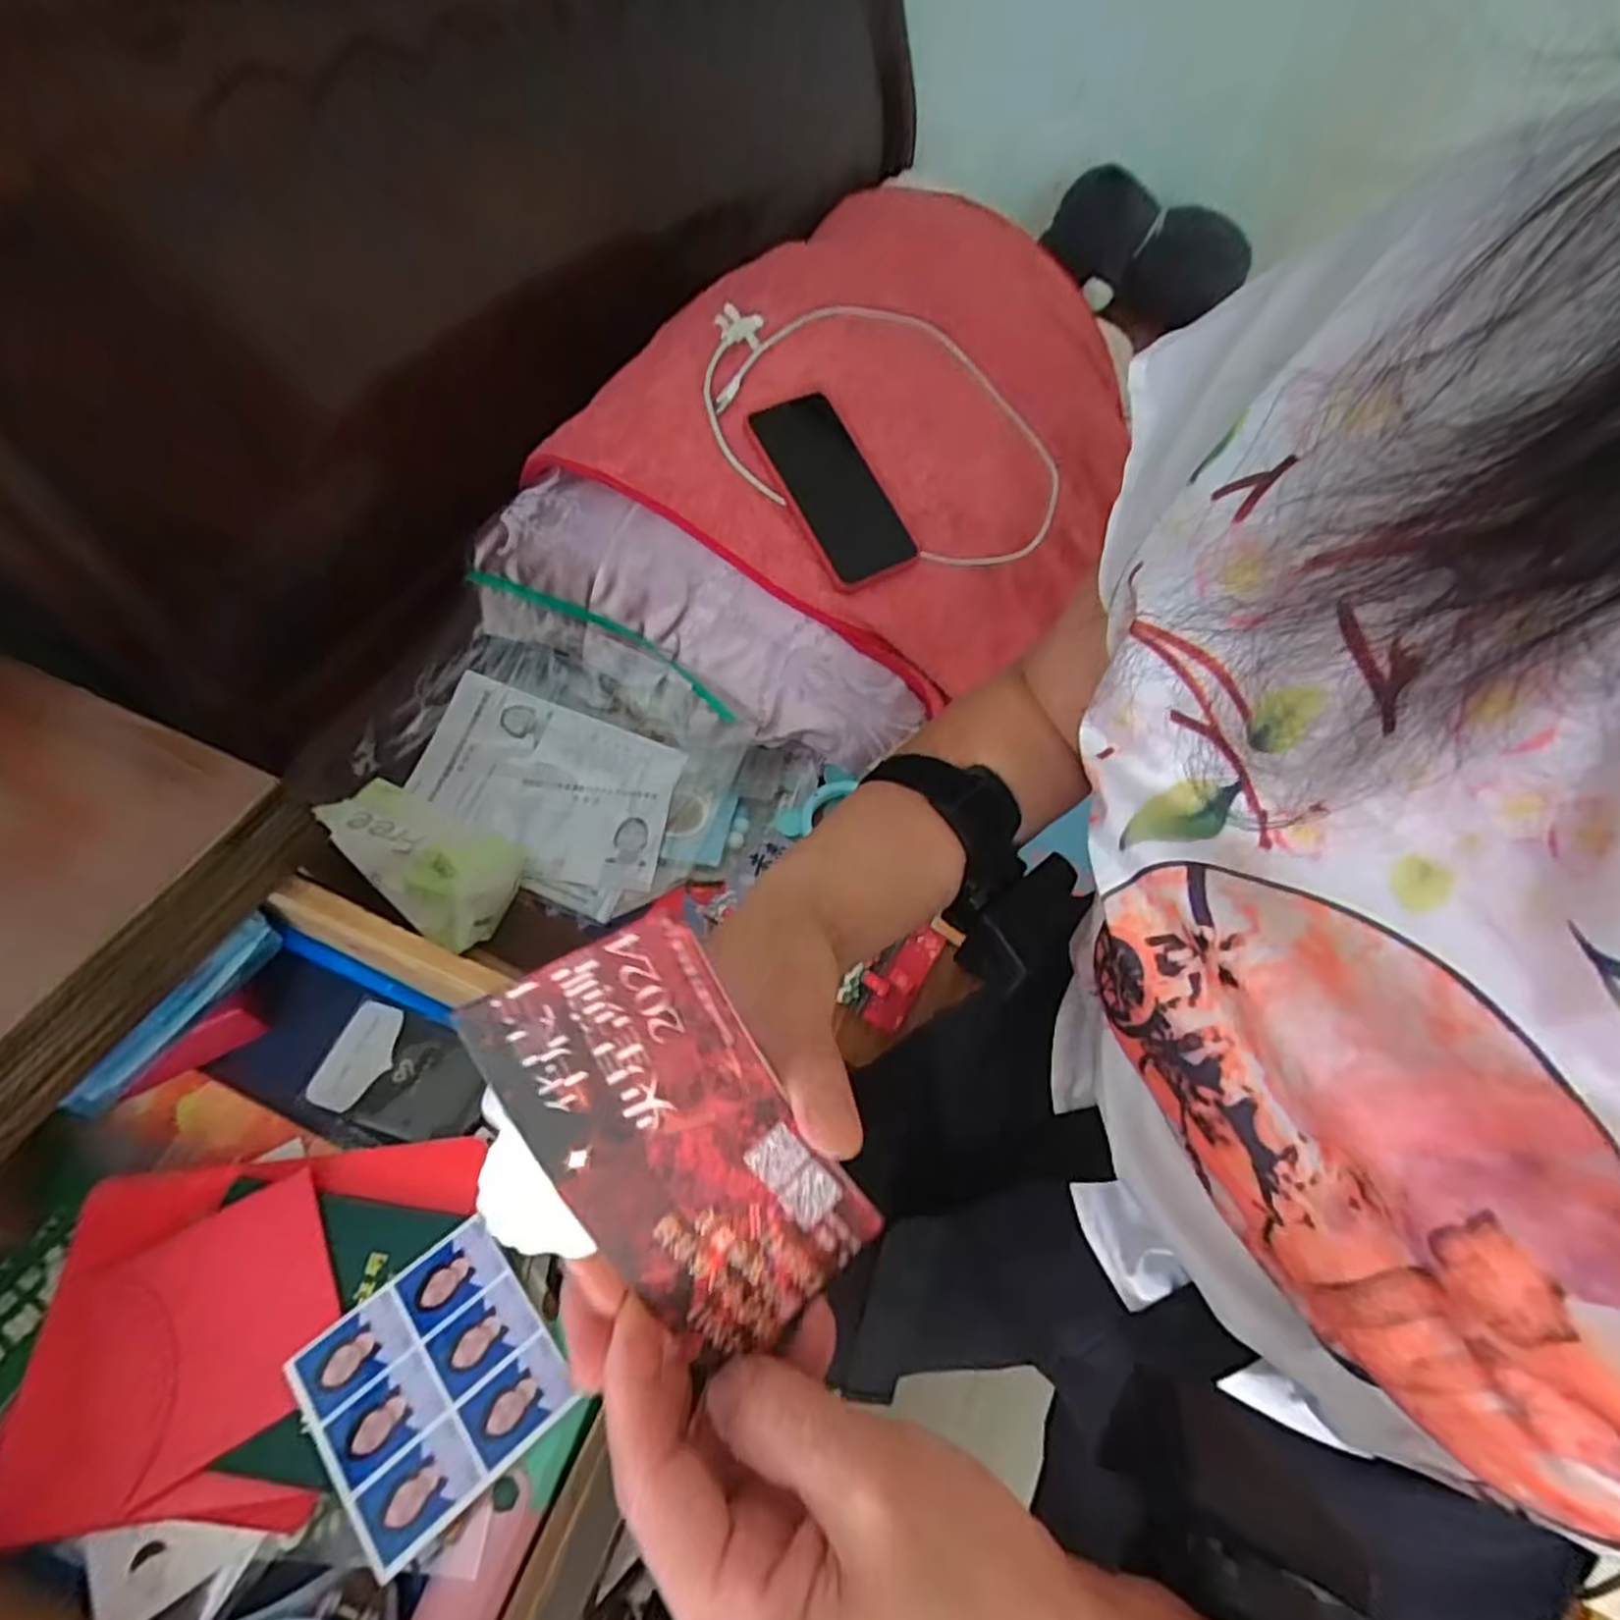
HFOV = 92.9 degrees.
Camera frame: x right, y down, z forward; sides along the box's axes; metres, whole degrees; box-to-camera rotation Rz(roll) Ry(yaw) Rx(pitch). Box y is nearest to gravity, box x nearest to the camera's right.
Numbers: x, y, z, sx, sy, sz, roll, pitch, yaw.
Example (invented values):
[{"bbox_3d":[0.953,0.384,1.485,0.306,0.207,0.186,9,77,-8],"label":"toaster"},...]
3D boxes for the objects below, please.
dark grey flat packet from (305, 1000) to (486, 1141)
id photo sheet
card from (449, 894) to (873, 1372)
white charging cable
[{"bbox_3d":[-0.209,0.137,0.400,0.083,0.011,0.055,23,56,-2],"label":"dark grey flat packet"},{"bbox_3d":[-0.151,0.228,0.309,0.082,0.004,0.085,-34,66,-23],"label":"id photo sheet"},{"bbox_3d":[-0.032,0.084,0.195,0.058,0.004,0.113,-33,100,-11],"label":"card"},{"bbox_3d":[0.069,-0.324,0.650,0.303,0.027,0.222,18,73,-10],"label":"white charging cable"}]

